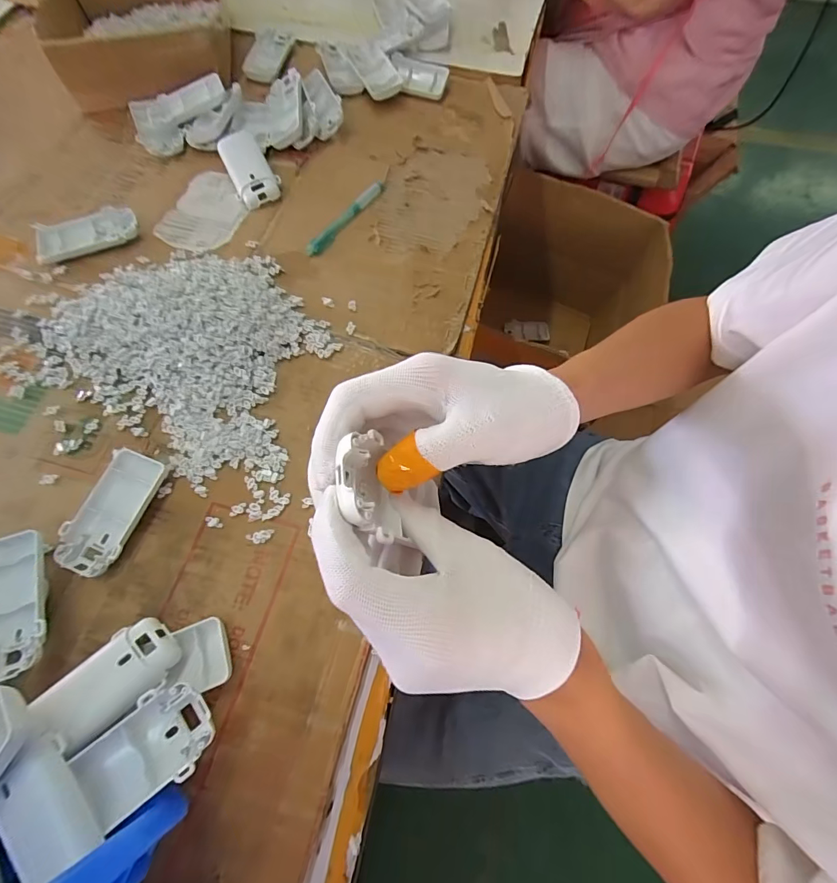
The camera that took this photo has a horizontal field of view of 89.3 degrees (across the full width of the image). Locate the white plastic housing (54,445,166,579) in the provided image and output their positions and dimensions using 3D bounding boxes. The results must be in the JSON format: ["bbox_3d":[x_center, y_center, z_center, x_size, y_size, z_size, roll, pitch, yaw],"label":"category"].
[{"bbox_3d":[-0.244,0.055,0.338,0.047,0.015,0.096,14,70,2],"label":"white plastic housing"}]

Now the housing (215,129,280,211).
[{"bbox_3d":[-0.190,-0.308,0.477,0.048,0.029,0.087,-22,72,-10],"label":"housing"}]

